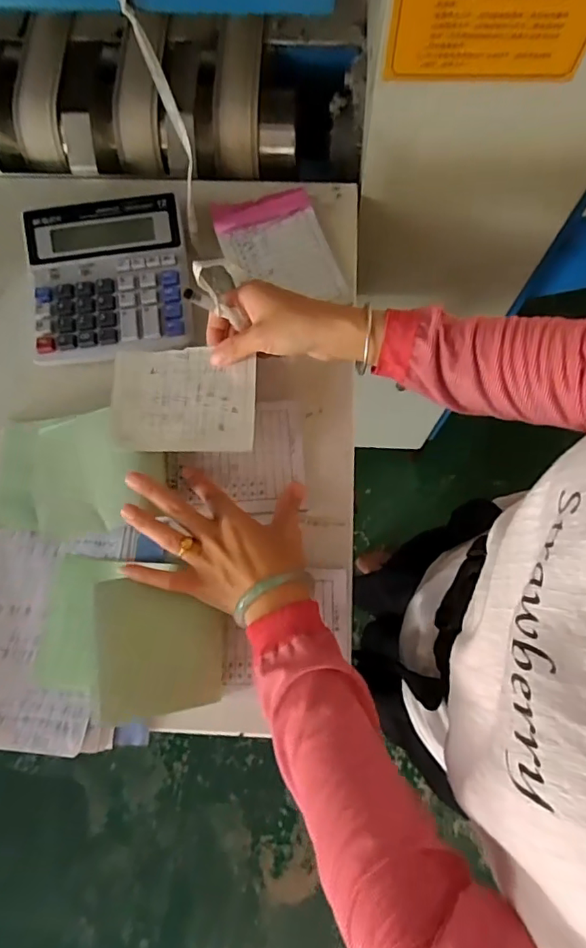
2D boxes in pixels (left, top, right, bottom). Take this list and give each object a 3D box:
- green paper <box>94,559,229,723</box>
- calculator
[{"bbox_3d":[-0.101,0.123,0.402,0.095,0.008,0.111,1,62,-21],"label":"green paper"},{"bbox_3d":[-0.185,-0.195,0.515,0.153,0.028,0.159,-8,72,-2],"label":"calculator"}]

